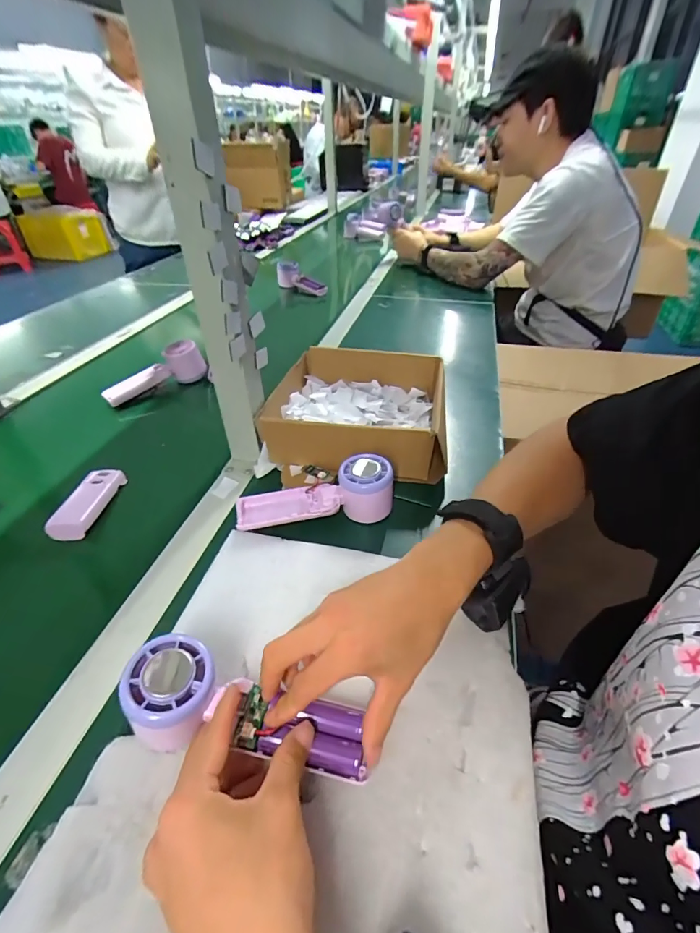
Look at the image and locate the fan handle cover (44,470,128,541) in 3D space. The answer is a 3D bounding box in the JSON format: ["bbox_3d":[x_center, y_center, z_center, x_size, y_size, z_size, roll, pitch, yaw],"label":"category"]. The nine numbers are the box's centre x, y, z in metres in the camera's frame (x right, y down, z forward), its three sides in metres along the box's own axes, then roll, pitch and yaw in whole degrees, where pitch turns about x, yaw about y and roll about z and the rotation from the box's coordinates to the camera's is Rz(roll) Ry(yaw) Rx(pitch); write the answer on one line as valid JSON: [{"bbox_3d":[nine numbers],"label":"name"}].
[{"bbox_3d":[-0.300,0.038,0.488,0.044,0.020,0.104,-1,38,0],"label":"fan handle cover"}]

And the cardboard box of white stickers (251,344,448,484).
[{"bbox_3d":[0.013,-0.075,0.572,0.210,0.075,0.232,5,38,7],"label":"cardboard box of white stickers"}]

